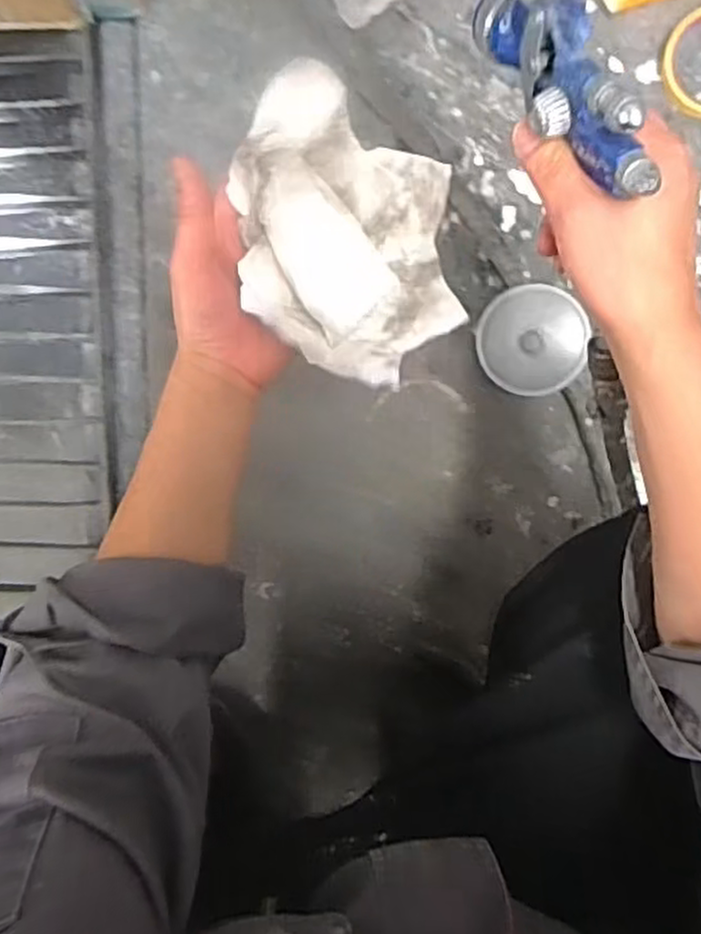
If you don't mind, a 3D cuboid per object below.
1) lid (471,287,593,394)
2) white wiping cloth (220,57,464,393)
[{"bbox_3d":[0.160,-0.114,0.652,0.088,0.026,0.088,0,96,3],"label":"lid"},{"bbox_3d":[-0.012,-0.134,0.437,0.166,0.059,0.137,37,96,-1],"label":"white wiping cloth"}]

